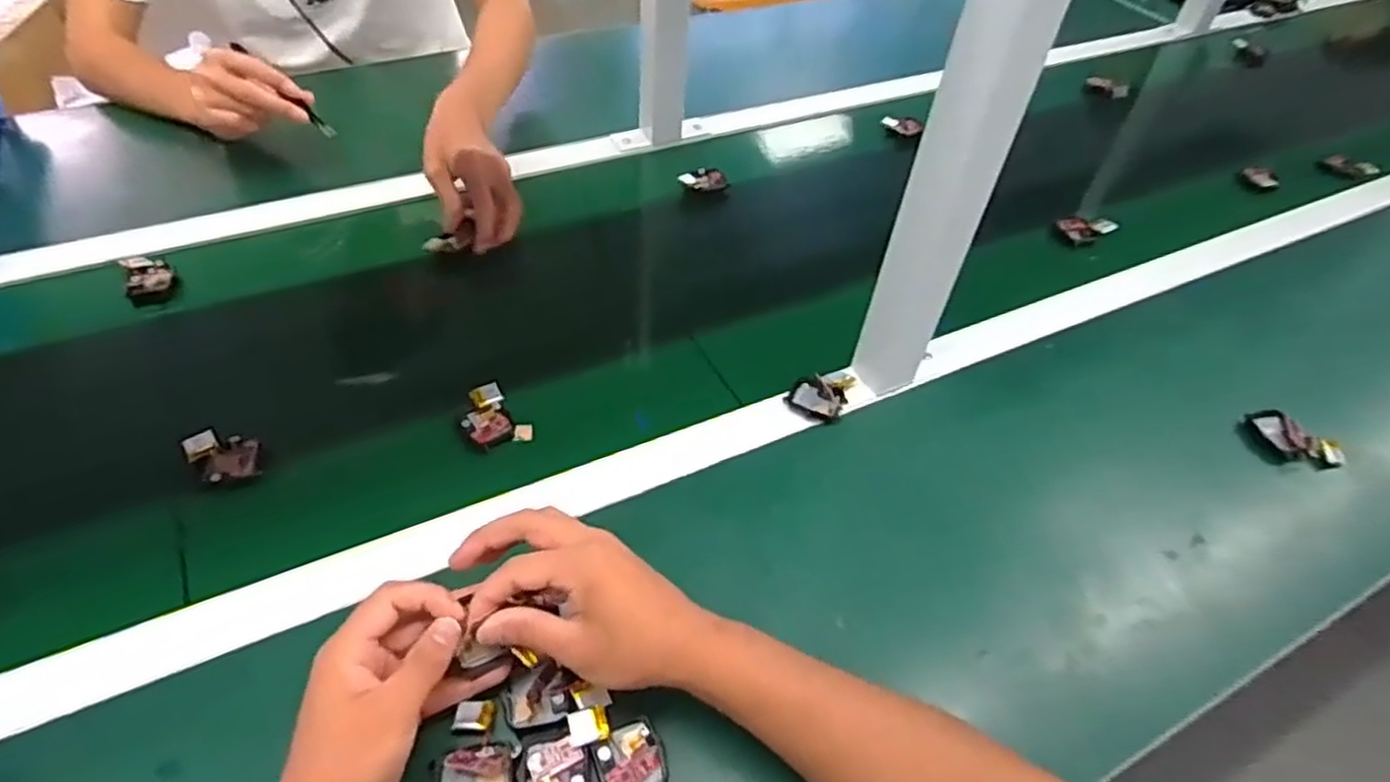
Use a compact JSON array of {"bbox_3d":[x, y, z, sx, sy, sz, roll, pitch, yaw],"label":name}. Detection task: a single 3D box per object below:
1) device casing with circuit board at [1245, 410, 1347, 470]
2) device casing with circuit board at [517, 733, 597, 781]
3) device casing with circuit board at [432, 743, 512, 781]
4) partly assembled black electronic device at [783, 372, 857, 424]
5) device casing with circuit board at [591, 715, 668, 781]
[{"bbox_3d":[0.502,0.041,0.621,0.034,0.019,0.070,-29,57,-27],"label":"device casing with circuit board"},{"bbox_3d":[-0.078,0.215,0.419,0.041,0.007,0.039,-10,50,-14],"label":"device casing with circuit board"},{"bbox_3d":[-0.124,0.216,0.411,0.043,0.013,0.033,-6,50,-10],"label":"device casing with circuit board"},{"bbox_3d":[0.108,-0.001,0.625,0.047,0.014,0.057,25,51,17],"label":"partly assembled black electronic device"},{"bbox_3d":[-0.037,0.214,0.426,0.040,0.008,0.043,-9,50,-13],"label":"device casing with circuit board"}]

